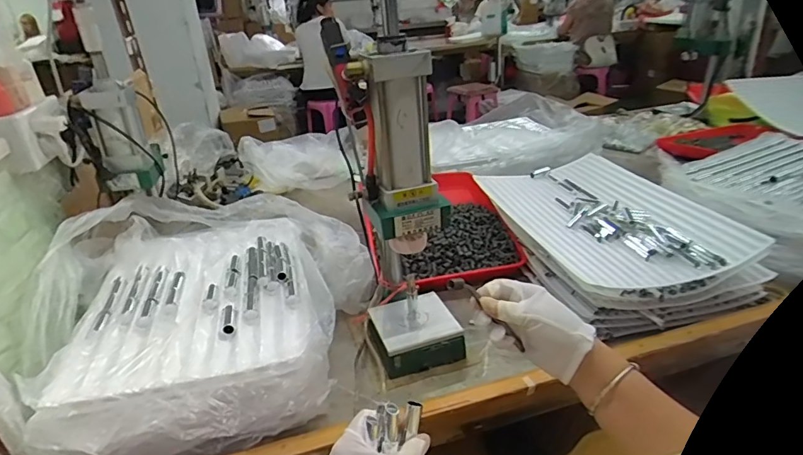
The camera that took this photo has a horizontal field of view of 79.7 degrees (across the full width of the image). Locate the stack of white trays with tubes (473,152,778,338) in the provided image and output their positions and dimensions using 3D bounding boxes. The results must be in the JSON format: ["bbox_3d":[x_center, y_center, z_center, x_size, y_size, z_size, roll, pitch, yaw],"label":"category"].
[{"bbox_3d":[0.391,-0.002,0.958,0.336,0.098,0.503,-9,26,-9],"label":"stack of white trays with tubes"}]

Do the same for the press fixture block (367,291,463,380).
[{"bbox_3d":[0.018,0.167,0.770,0.130,0.053,0.128,-12,27,-15],"label":"press fixture block"}]

